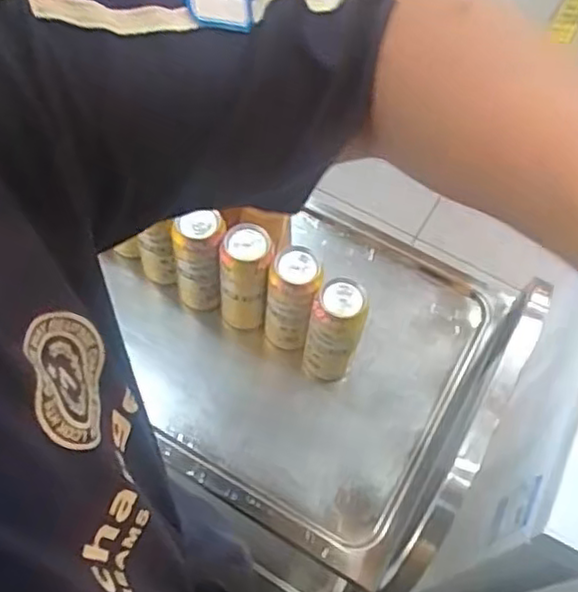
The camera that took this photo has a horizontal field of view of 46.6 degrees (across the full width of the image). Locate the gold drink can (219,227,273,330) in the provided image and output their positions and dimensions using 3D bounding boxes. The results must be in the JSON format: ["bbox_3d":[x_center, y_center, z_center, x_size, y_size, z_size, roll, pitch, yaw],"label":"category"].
[{"bbox_3d":[-0.058,-0.020,0.876,0.062,0.165,0.070,-1,60,-5],"label":"gold drink can"}]

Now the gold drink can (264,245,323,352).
[{"bbox_3d":[0.004,0.010,0.868,0.060,0.181,0.066,2,60,-3],"label":"gold drink can"}]

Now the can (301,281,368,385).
[{"bbox_3d":[0.058,0.052,0.845,0.063,0.179,0.054,21,61,8],"label":"can"}]

